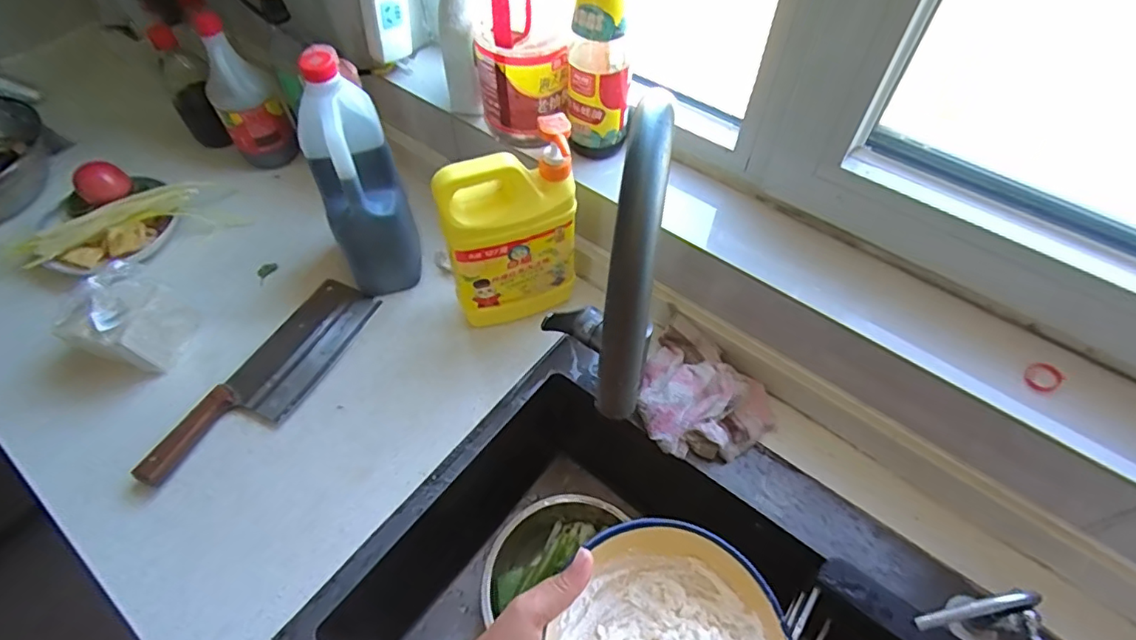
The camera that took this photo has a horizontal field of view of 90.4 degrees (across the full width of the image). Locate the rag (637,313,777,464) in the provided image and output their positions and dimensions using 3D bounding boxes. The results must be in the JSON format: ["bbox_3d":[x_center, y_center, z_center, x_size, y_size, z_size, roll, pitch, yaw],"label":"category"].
[{"bbox_3d":[0.141,0.086,0.614,0.147,0.044,0.134,35,62,22],"label":"rag"}]

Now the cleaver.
[{"bbox_3d":[-0.339,0.064,0.644,0.093,0.022,0.288,19,57,13],"label":"cleaver"}]

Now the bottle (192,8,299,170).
[{"bbox_3d":[-0.459,-0.315,0.796,0.086,0.199,0.078,-26,59,-17],"label":"bottle"}]

